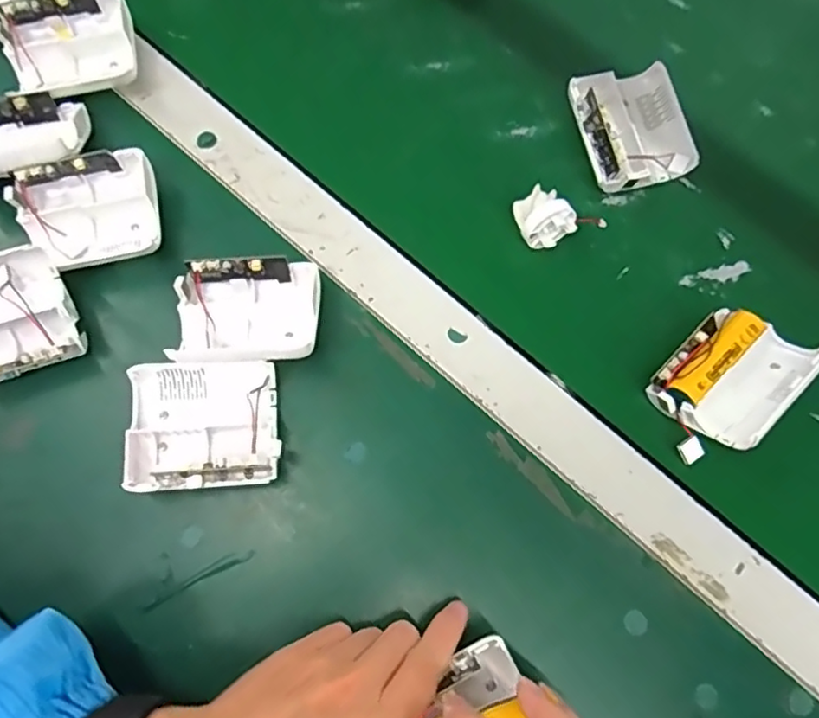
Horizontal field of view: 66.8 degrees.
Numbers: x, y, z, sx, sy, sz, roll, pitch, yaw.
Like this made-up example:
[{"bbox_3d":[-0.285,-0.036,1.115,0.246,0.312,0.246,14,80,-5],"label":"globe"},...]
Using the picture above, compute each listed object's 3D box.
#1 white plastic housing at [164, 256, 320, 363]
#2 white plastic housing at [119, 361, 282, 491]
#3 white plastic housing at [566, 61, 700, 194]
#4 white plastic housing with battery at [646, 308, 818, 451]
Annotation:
[{"bbox_3d":[-0.094,-0.026,0.365,0.079,0.038,0.063,-1,73,-3],"label":"white plastic housing"},{"bbox_3d":[-0.114,0.037,0.349,0.079,0.037,0.068,-4,73,-4],"label":"white plastic housing"},{"bbox_3d":[0.152,-0.156,0.423,0.074,0.037,0.080,-16,75,-7],"label":"white plastic housing"},{"bbox_3d":[0.195,0.010,0.375,0.092,0.035,0.065,-42,79,-13],"label":"white plastic housing with battery"}]

